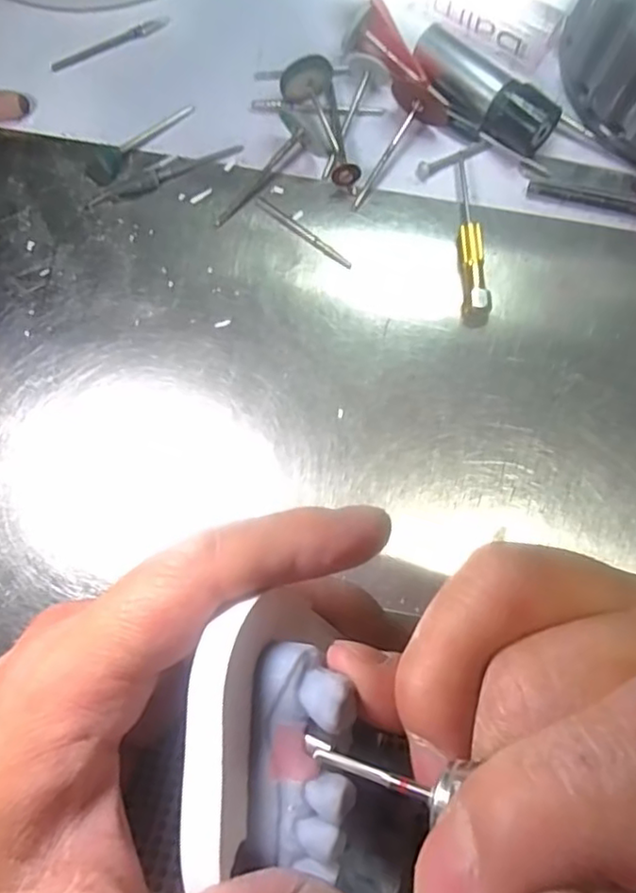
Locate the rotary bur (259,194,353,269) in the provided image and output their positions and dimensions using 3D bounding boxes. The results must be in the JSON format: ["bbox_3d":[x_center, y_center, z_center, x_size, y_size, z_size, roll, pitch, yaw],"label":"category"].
[{"bbox_3d":[-0.005,-0.079,0.234,0.043,0.004,0.004,38,81,6],"label":"rotary bur"}]

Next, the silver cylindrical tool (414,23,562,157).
[{"bbox_3d":[0.060,-0.130,0.237,0.059,0.019,0.019,37,81,6],"label":"silver cylindrical tool"}]

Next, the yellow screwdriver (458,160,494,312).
[{"bbox_3d":[0.055,-0.077,0.232,0.010,0.009,0.062,-4,80,-1],"label":"yellow screwdriver"}]

